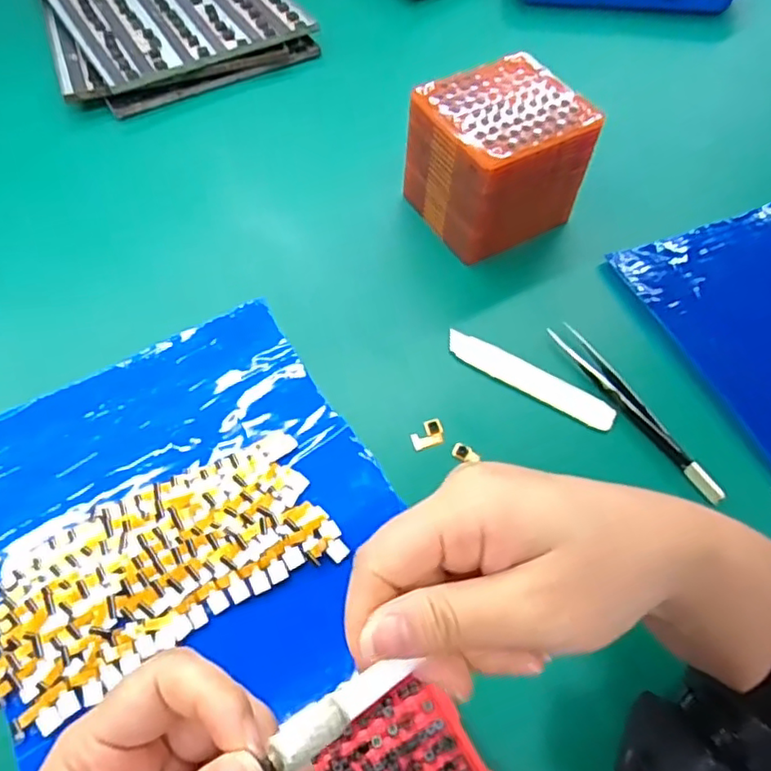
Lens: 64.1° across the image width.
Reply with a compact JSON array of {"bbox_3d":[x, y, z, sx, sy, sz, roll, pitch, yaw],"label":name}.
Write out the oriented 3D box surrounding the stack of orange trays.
[{"bbox_3d":[0.072,-0.143,0.406,0.092,0.089,0.086,-29,62,-17],"label":"stack of orange trays"}]

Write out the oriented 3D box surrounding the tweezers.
[{"bbox_3d":[0.138,0.011,0.342,0.015,0.010,0.126,-28,62,-17],"label":"tweezers"}]

